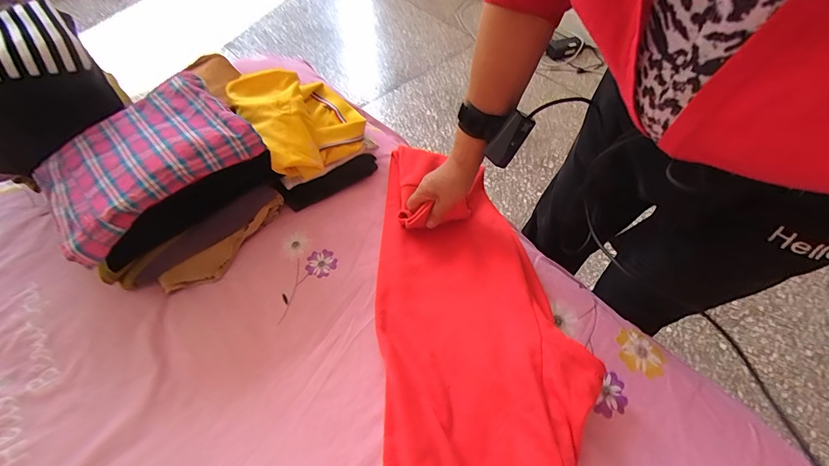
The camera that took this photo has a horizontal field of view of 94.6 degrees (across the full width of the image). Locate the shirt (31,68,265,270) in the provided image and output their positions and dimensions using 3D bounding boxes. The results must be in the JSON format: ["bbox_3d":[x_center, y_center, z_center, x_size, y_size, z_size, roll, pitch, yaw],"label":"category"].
[{"bbox_3d":[-0.368,-0.111,0.520,0.261,0.065,0.187,-39,65,-23],"label":"shirt"}]

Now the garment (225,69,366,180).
[{"bbox_3d":[-0.189,-0.200,0.651,0.180,0.083,0.219,-30,62,-19],"label":"garment"}]

